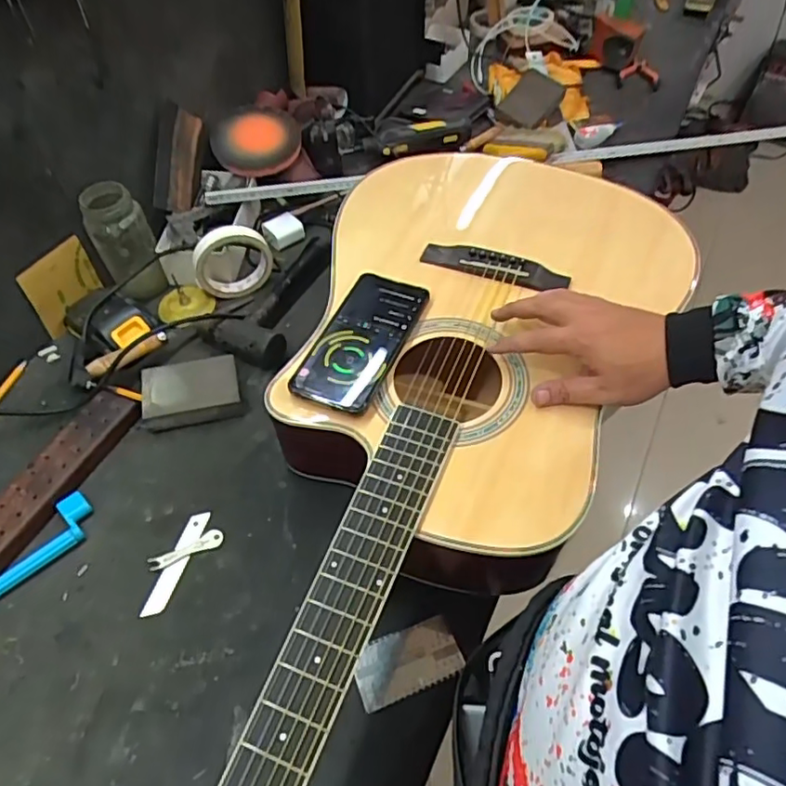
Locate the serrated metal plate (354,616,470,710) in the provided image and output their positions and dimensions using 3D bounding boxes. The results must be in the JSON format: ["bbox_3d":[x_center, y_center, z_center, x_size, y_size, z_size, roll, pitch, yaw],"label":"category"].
[{"bbox_3d":[0.012,0.224,0.506,0.088,0.004,0.049,-17,55,-13],"label":"serrated metal plate"}]

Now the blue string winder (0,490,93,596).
[{"bbox_3d":[-0.323,0.146,0.564,0.040,0.013,0.111,19,56,15],"label":"blue string winder"}]

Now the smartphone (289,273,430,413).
[{"bbox_3d":[-0.028,-0.052,0.559,0.073,0.010,0.156,20,56,16],"label":"smartphone"}]

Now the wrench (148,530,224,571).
[{"bbox_3d":[-0.194,0.148,0.566,0.068,0.004,0.017,-23,56,-15],"label":"wrench"}]

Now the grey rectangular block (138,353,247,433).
[{"bbox_3d":[-0.220,-0.002,0.658,0.102,0.034,0.072,-12,53,-7],"label":"grey rectangular block"}]

